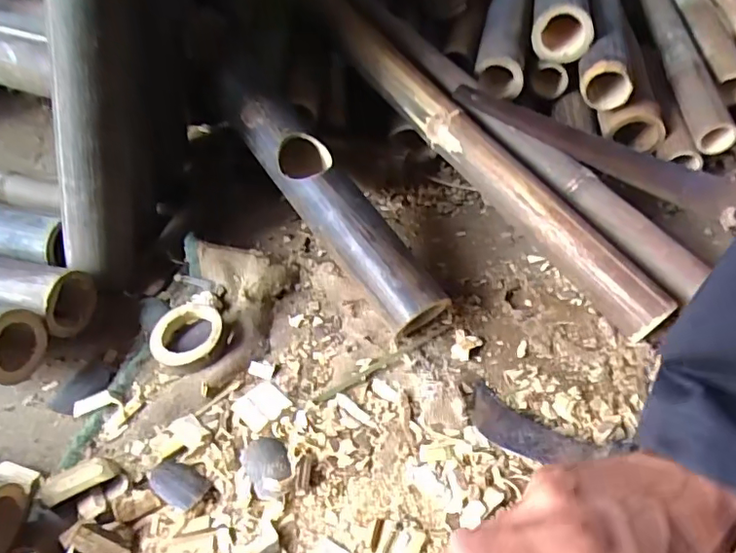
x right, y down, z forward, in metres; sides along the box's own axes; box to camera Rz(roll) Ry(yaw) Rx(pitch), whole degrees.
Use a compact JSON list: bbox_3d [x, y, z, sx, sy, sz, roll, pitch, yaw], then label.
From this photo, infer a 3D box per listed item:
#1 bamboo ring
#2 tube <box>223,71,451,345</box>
[{"bbox_3d":[-0.193,0.066,0.600,0.074,0.035,0.068,0,47,0],"label":"bamboo ring"},{"bbox_3d":[-0.047,-0.090,0.649,0.073,0.075,0.368,-30,72,-25],"label":"tube"}]

